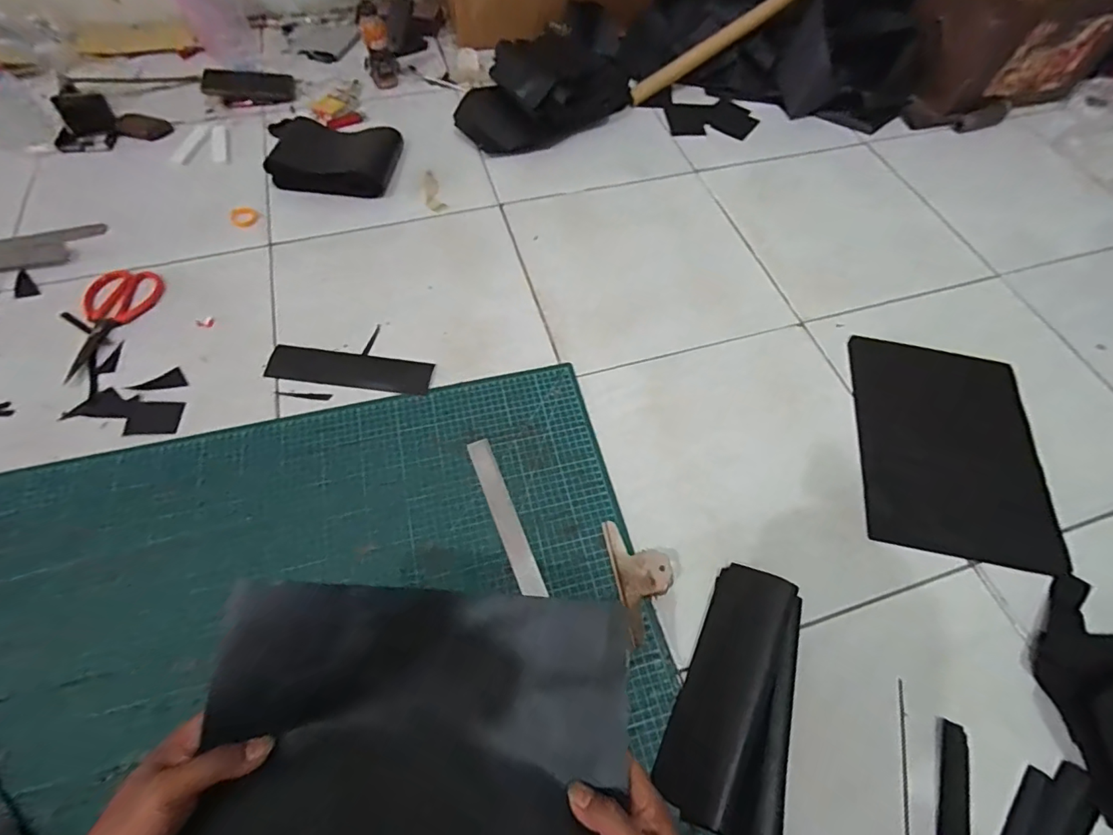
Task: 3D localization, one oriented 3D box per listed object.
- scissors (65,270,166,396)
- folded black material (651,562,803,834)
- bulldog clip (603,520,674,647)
[{"bbox_3d":[-0.664,-0.136,0.732,0.087,0.020,0.221,2,61,-1],"label":"scissors"},{"bbox_3d":[0.189,0.284,0.517,0.114,0.040,0.249,18,62,8],"label":"folded black material"},{"bbox_3d":[0.101,0.179,0.573,0.063,0.035,0.134,-11,62,-8],"label":"bulldog clip"}]

